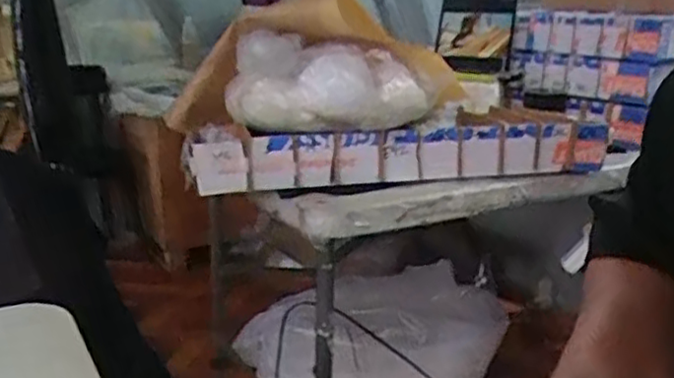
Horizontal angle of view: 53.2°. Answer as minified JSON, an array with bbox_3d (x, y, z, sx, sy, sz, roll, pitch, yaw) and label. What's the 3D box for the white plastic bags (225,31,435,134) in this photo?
[{"bbox_3d":[-0.016,-0.156,0.968,0.260,0.122,0.151,-4,15,-15],"label":"white plastic bags"}]

